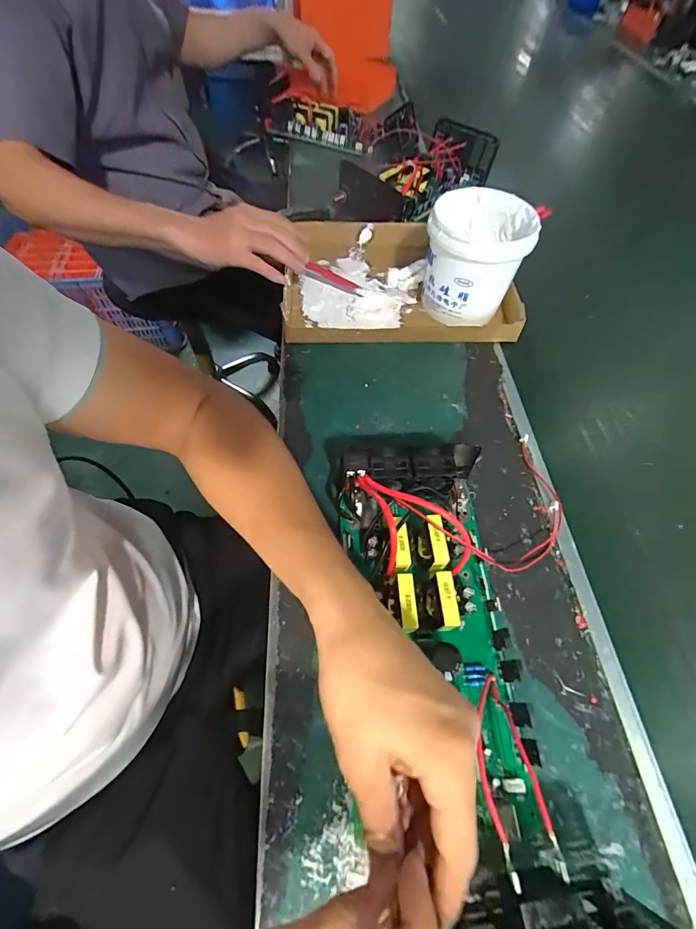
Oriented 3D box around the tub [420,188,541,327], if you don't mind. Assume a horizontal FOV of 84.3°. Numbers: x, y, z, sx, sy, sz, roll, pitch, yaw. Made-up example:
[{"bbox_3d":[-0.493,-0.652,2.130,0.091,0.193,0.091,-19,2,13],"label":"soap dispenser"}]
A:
[{"bbox_3d":[0.158,-0.255,0.495,0.115,0.124,0.110,1,59,-1],"label":"tub"}]

